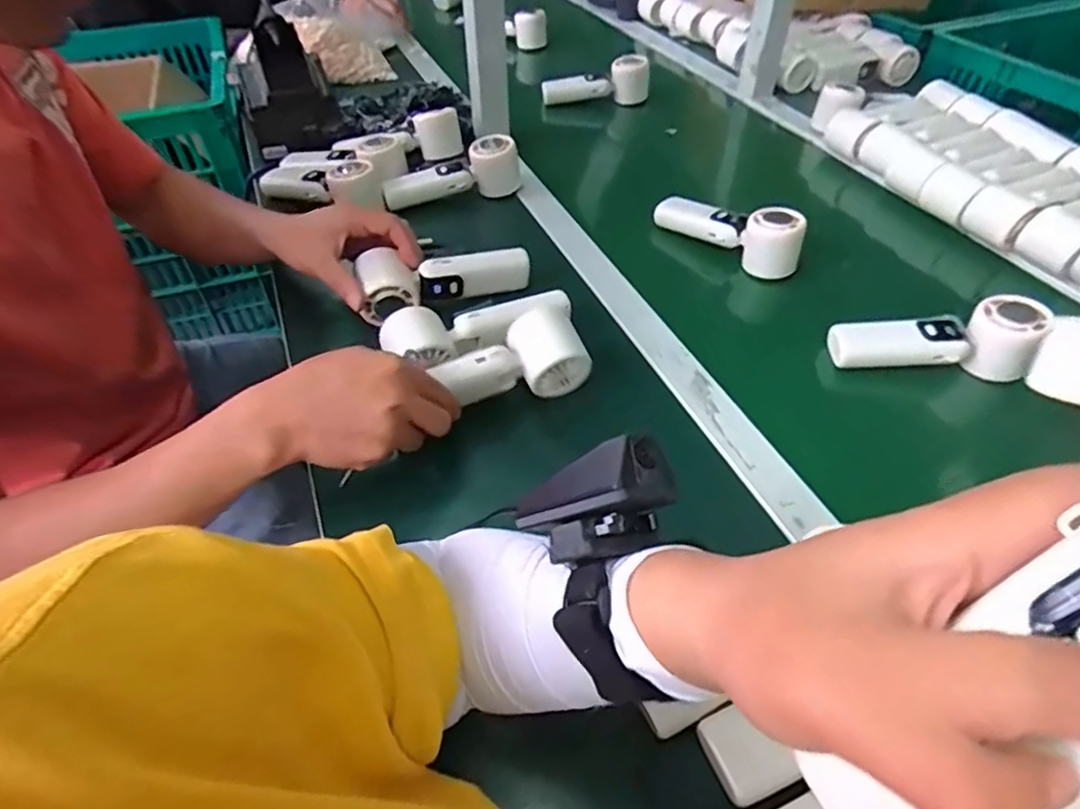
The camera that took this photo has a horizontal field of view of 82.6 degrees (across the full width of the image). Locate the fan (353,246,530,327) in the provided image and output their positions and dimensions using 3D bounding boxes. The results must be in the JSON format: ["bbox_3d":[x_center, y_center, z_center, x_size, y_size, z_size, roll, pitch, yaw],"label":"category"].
[{"bbox_3d":[-0.091,-0.126,0.597,0.165,0.051,0.048,-16,49,-15],"label":"fan"}]

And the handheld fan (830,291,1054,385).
[{"bbox_3d":[0.339,-0.060,0.539,0.155,0.065,0.045,5,47,4],"label":"handheld fan"}]

